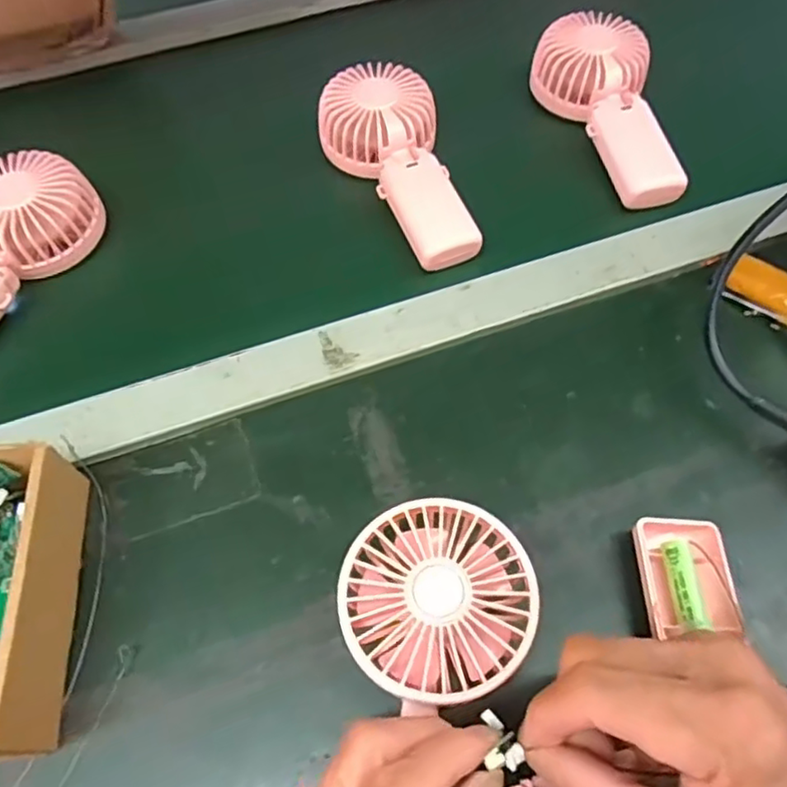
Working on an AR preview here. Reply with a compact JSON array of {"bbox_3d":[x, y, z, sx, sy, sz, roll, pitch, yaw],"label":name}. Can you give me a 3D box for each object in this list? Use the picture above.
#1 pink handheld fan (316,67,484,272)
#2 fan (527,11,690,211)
[{"bbox_3d":[0.003,-0.167,0.460,0.083,0.036,0.171,-16,62,-8],"label":"pink handheld fan"},{"bbox_3d":[0.163,-0.217,0.484,0.088,0.040,0.178,-8,61,-3],"label":"fan"}]

